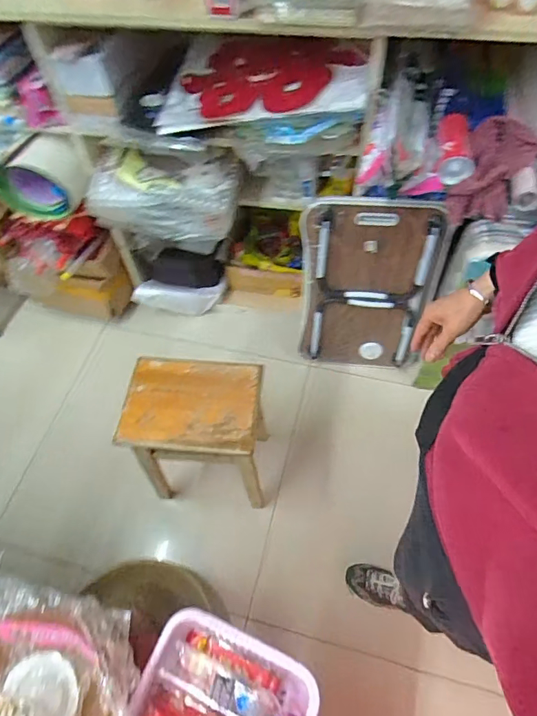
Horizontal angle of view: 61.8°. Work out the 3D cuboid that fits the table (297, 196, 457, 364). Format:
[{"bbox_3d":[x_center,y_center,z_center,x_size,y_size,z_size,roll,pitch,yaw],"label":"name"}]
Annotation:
[{"bbox_3d":[0.293,-0.192,1.340,0.379,0.577,0.043,2,46,6],"label":"table"}]

